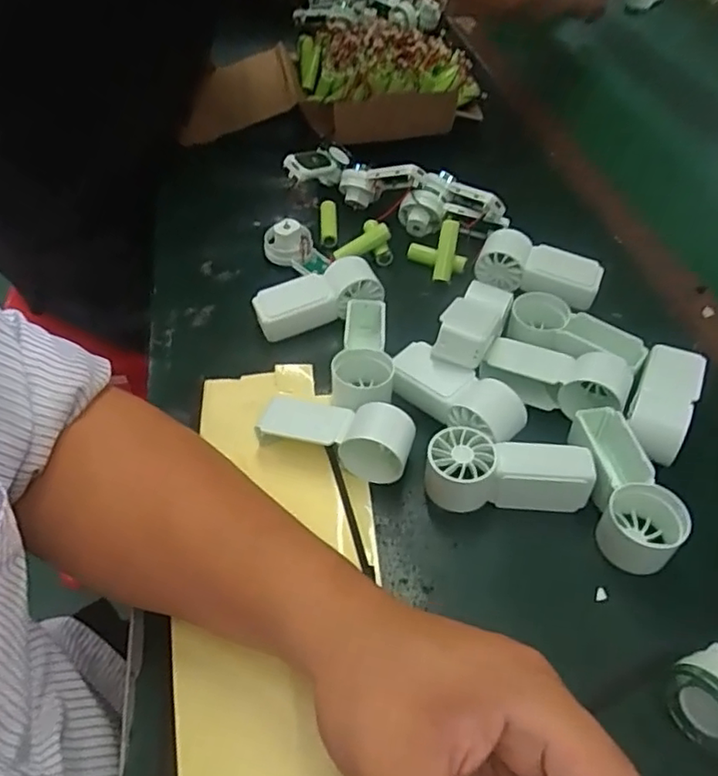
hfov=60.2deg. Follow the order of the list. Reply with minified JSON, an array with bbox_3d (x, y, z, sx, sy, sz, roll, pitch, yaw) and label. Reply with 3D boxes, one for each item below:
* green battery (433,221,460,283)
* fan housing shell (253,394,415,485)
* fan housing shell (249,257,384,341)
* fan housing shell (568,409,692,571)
[{"bbox_3d":[0.070,-0.110,0.501,0.014,0.016,0.051,10,92,10],"label":"green battery"},{"bbox_3d":[-0.013,0.030,0.378,0.089,0.039,0.031,14,49,10],"label":"fan housing shell"},{"bbox_3d":[-0.031,-0.068,0.458,0.093,0.034,0.033,-22,51,7],"label":"fan housing shell"},{"bbox_3d":[0.151,0.056,0.353,0.045,0.031,0.097,1,48,-1],"label":"fan housing shell"}]

